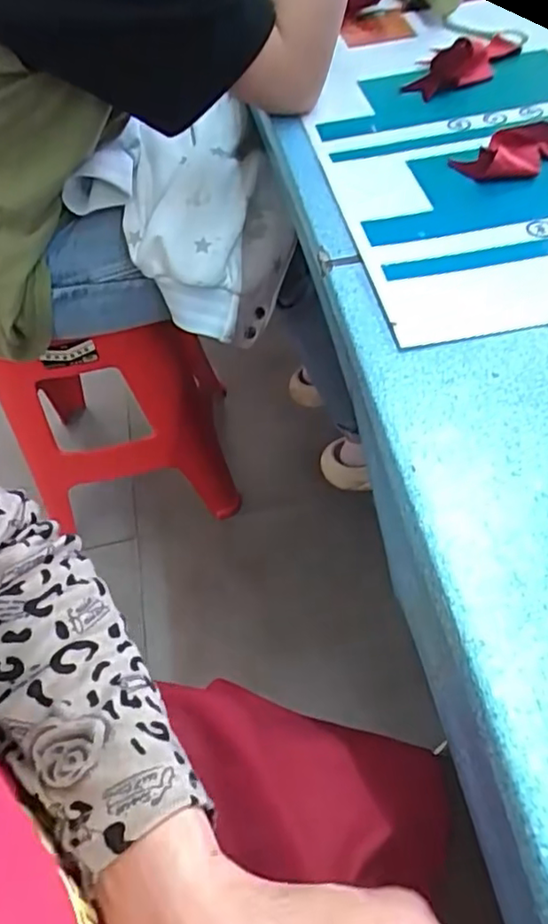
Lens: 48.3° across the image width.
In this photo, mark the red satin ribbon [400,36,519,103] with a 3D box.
[{"bbox_3d":[0.183,-0.385,0.588,0.108,0.031,0.059,-26,56,-5],"label":"red satin ribbon"}]

